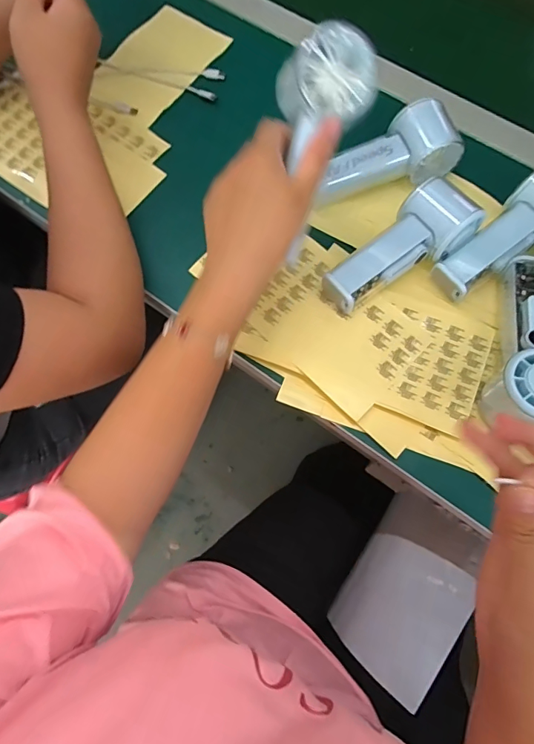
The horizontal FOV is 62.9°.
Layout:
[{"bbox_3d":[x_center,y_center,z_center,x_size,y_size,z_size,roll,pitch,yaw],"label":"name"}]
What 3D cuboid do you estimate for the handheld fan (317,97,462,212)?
[{"bbox_3d":[0.114,-0.203,0.430,0.147,0.055,0.063,-26,74,-9],"label":"handheld fan"}]

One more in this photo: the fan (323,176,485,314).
[{"bbox_3d":[0.120,-0.109,0.396,0.143,0.052,0.066,-41,77,-13],"label":"fan"}]

